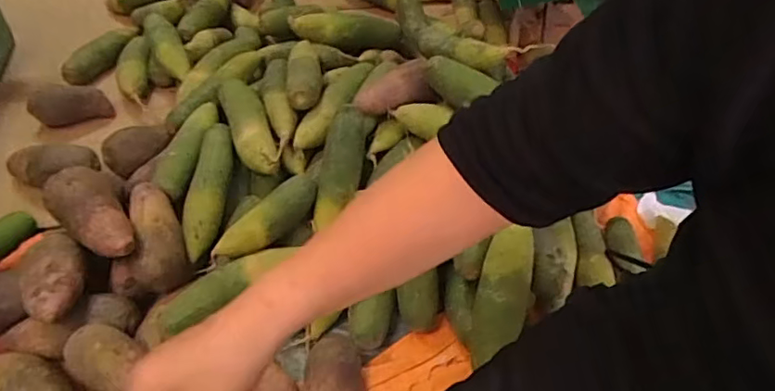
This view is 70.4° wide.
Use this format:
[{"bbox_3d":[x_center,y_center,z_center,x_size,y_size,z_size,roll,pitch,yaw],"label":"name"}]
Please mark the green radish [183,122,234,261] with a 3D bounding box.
[{"bbox_3d":[-0.252,-0.011,0.783,0.046,0.054,0.199,3,48,-3],"label":"green radish"}]

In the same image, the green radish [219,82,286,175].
[{"bbox_3d":[-0.211,-0.107,0.837,0.060,0.048,0.200,-18,52,-21],"label":"green radish"}]

